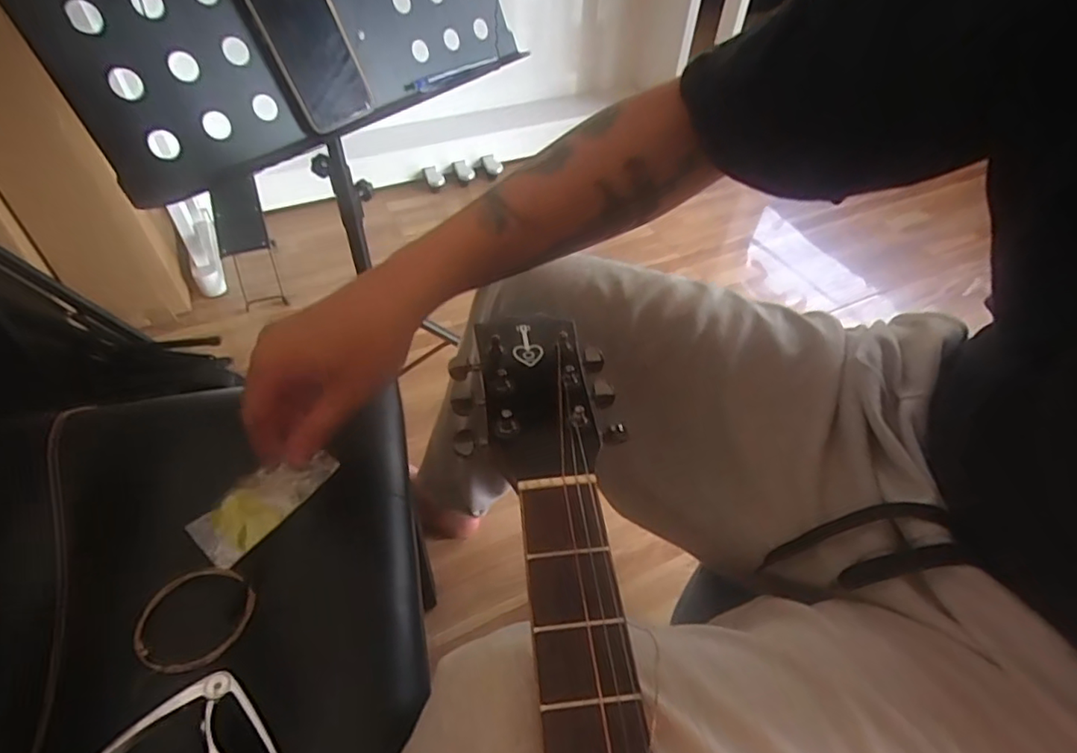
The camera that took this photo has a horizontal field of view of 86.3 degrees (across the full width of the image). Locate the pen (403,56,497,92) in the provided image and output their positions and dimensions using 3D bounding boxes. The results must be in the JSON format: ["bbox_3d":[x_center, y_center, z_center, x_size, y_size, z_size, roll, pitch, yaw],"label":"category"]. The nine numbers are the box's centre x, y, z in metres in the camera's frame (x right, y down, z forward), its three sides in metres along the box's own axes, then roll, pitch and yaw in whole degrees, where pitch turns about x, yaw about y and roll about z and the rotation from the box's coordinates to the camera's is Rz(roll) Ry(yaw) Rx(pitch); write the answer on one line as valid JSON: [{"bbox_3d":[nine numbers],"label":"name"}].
[{"bbox_3d":[-0.101,-0.359,0.678,0.012,0.014,0.136,32,55,22],"label":"pen"}]

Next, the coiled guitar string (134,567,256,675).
[{"bbox_3d":[-0.206,0.144,0.344,0.057,0.008,0.063,18,51,12],"label":"coiled guitar string"}]

